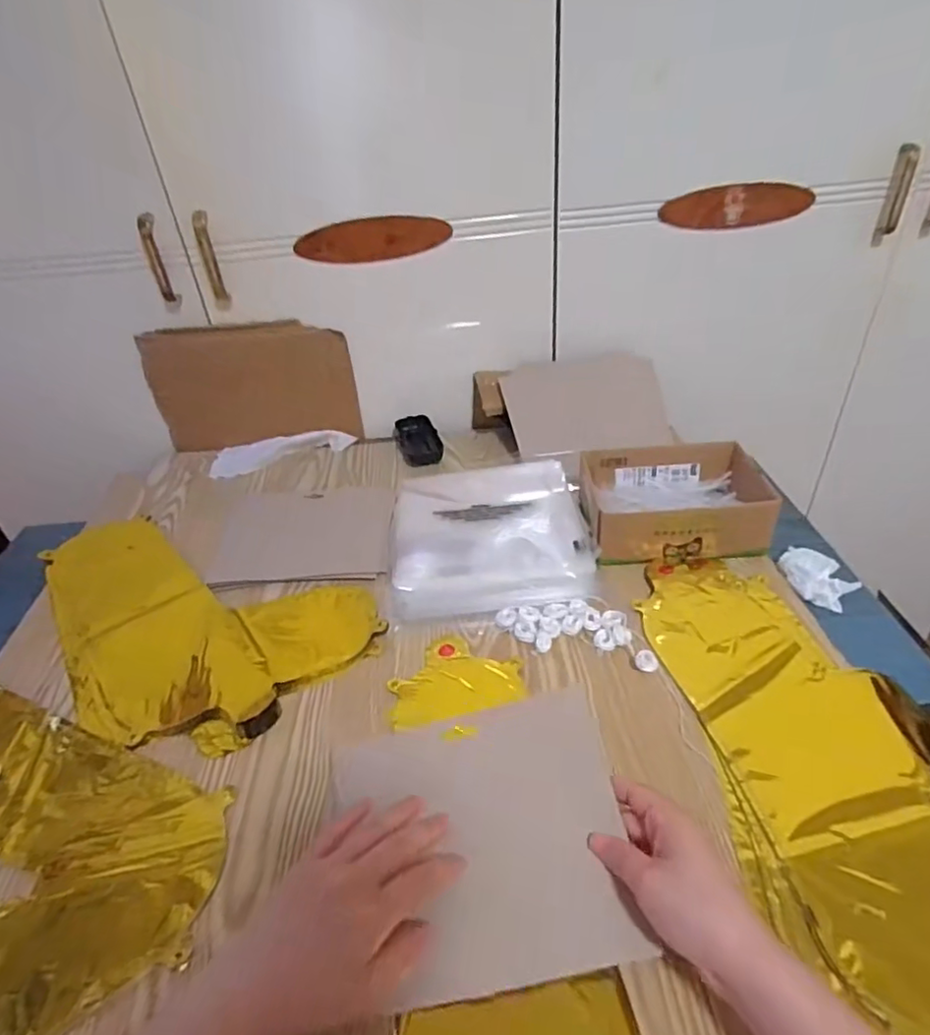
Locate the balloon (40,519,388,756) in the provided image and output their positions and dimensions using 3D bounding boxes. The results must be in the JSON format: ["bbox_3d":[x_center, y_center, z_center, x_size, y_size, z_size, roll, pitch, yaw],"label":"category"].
[{"bbox_3d":[-0.310,0.101,0.610,0.422,0.015,0.215,15,41,24],"label":"balloon"}]

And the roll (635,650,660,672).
[{"bbox_3d":[0.161,0.126,0.531,0.020,0.014,0.015,12,40,21],"label":"roll"}]

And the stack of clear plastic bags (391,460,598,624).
[{"bbox_3d":[0.030,0.017,0.688,0.219,0.020,0.239,-4,37,1],"label":"stack of clear plastic bags"}]

